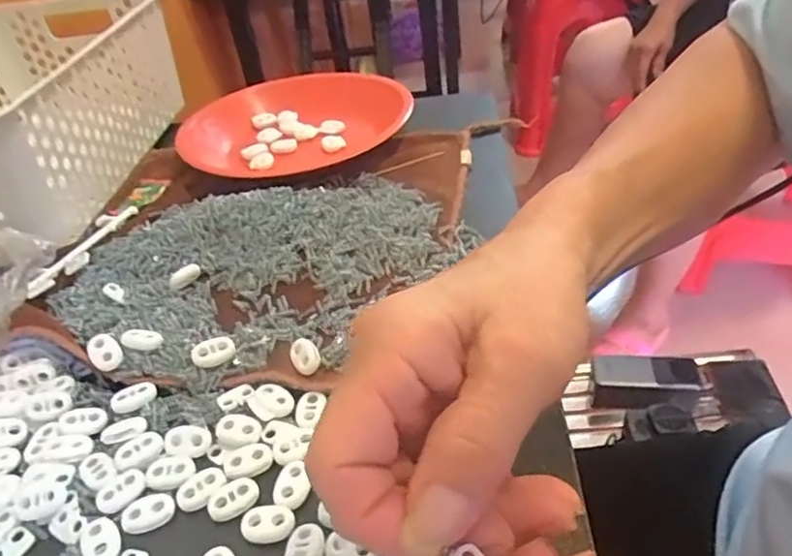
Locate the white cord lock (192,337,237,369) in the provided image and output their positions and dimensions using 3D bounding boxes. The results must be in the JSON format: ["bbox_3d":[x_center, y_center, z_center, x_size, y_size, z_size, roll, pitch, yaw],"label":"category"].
[{"bbox_3d":[-0.098,0.041,0.327,0.022,0.012,0.013,-21,40,-16],"label":"white cord lock"}]

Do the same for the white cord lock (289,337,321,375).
[{"bbox_3d":[-0.048,0.041,0.322,0.014,0.004,0.022,-32,52,-5],"label":"white cord lock"}]

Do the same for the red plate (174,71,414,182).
[{"bbox_3d":[-0.086,-0.132,0.526,0.188,0.040,0.189,-5,40,4],"label":"red plate"}]

